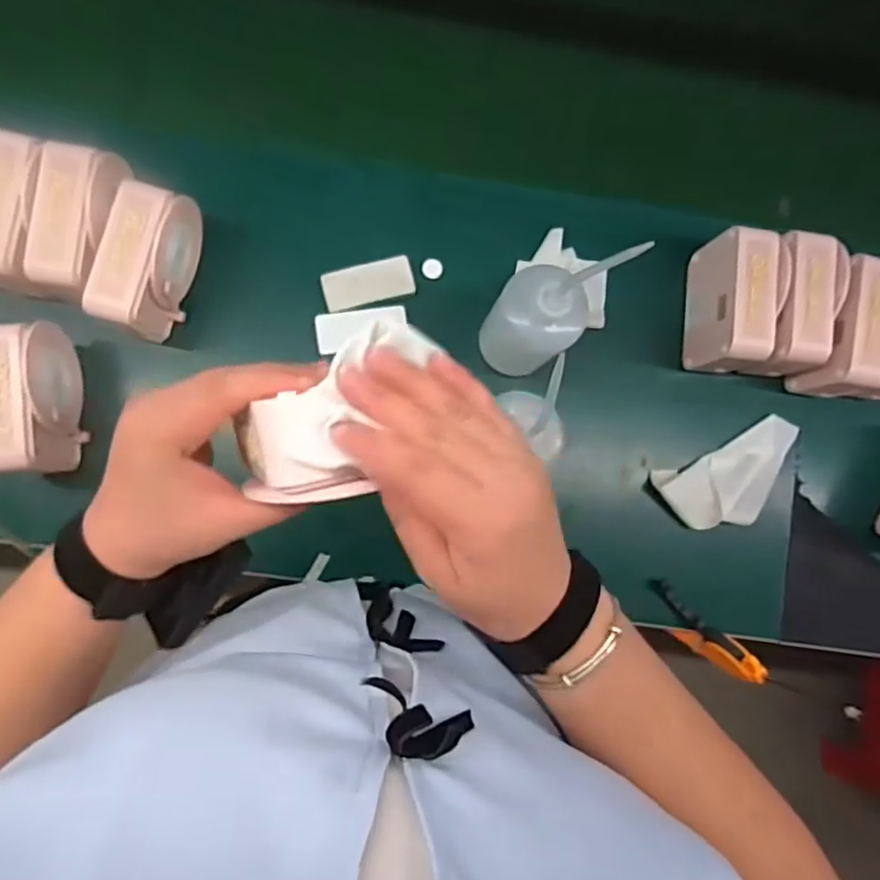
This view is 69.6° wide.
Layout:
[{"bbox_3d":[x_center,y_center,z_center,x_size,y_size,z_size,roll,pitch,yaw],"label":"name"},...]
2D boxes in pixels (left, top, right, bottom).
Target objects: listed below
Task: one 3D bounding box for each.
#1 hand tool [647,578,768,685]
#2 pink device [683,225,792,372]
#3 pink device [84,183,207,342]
[{"bbox_3d":[0.270,0.201,0.658,0.032,0.057,0.134,-43,64,-6],"label":"hand tool"},{"bbox_3d":[0.296,-0.134,0.635,0.057,0.090,0.126,4,85,-4],"label":"pink device"},{"bbox_3d":[-0.269,-0.162,0.586,0.054,0.083,0.126,14,84,-3],"label":"pink device"}]

